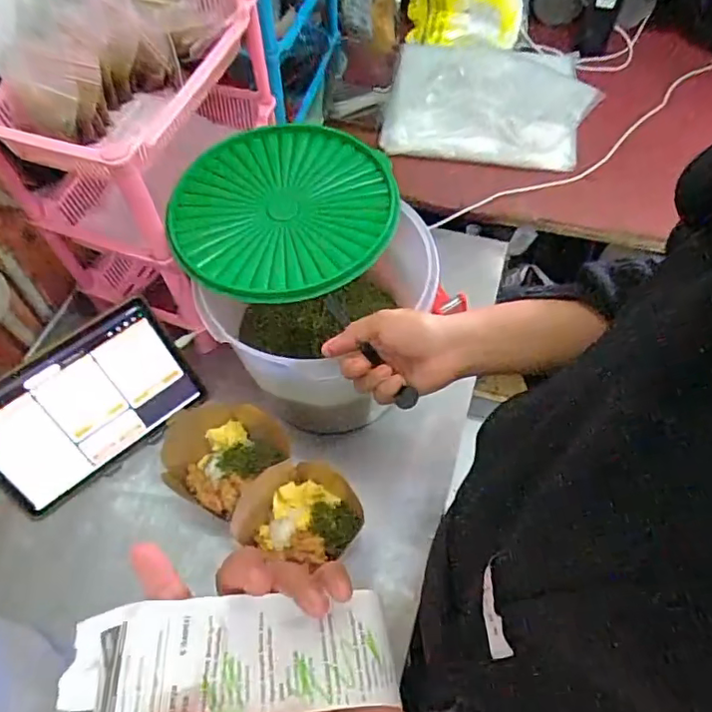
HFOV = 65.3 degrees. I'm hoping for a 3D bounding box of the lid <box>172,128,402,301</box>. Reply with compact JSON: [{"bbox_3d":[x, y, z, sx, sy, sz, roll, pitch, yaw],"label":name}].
[{"bbox_3d":[-0.078,-0.163,0.605,0.228,0.027,0.246,0,58,1],"label":"lid"}]

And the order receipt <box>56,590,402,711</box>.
[{"bbox_3d":[-0.056,0.145,0.267,0.152,0.022,0.051,3,58,-11],"label":"order receipt"}]

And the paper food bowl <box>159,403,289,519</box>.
[{"bbox_3d":[-0.162,0.114,0.670,0.113,0.067,0.130,32,64,19],"label":"paper food bowl"}]

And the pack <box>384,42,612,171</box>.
[{"bbox_3d":[0.233,-0.455,0.965,0.352,0.066,0.306,5,59,4],"label":"pack"}]

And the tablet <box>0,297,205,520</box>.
[{"bbox_3d":[-0.327,0.060,0.675,0.254,0.166,0.012,-37,30,-18],"label":"tablet"}]

